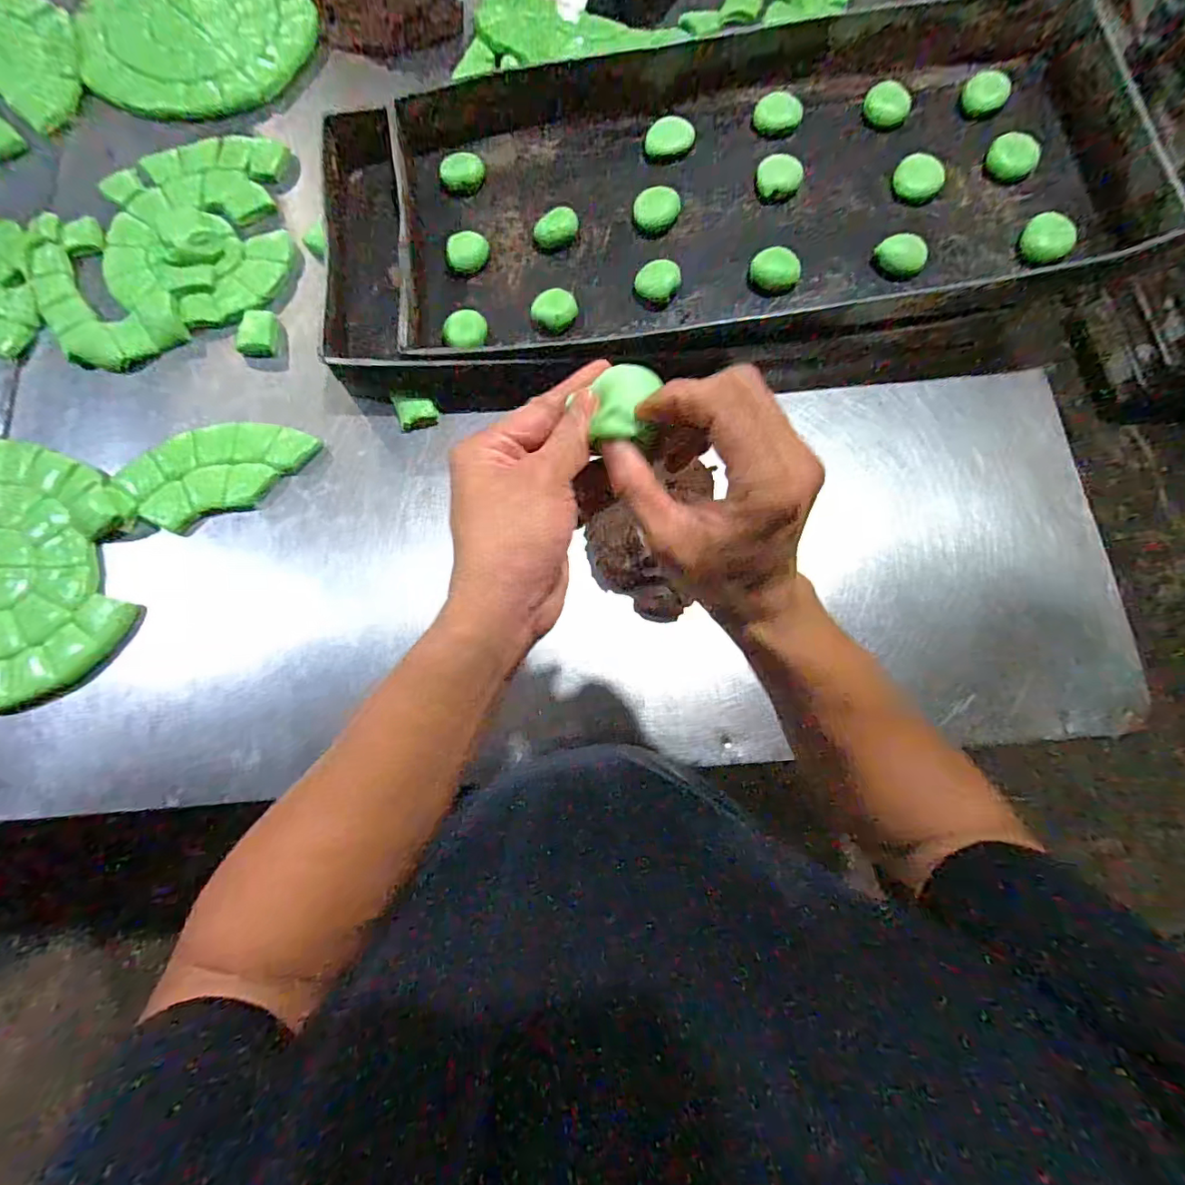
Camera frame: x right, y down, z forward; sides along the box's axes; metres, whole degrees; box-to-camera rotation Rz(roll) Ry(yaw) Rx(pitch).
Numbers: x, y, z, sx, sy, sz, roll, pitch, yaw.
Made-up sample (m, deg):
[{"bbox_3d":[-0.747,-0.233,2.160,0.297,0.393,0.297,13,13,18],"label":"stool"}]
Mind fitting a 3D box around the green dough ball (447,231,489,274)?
[{"bbox_3d":[-0.148,-0.405,0.653,0.047,0.019,0.046,0,76,-1],"label":"green dough ball"}]

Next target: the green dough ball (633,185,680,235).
[{"bbox_3d":[0.076,-0.451,0.650,0.051,0.031,0.049,0,76,-1],"label":"green dough ball"}]

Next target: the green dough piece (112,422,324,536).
[{"bbox_3d":[-0.408,-0.142,0.604,0.193,0.021,0.108,-25,78,-7],"label":"green dough piece"}]

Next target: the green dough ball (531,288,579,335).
[{"bbox_3d":[-0.043,-0.323,0.632,0.052,0.025,0.050,0,76,-1],"label":"green dough ball"}]

